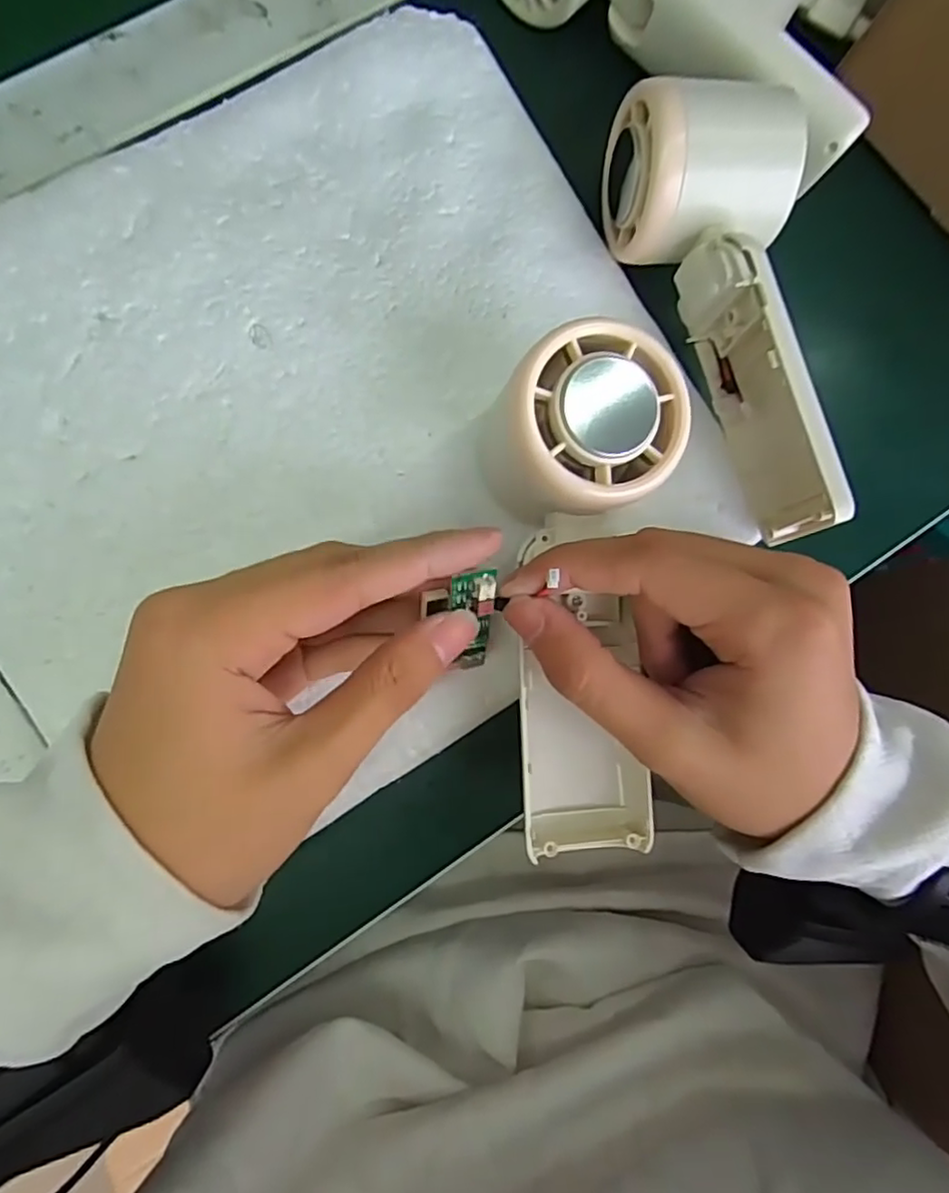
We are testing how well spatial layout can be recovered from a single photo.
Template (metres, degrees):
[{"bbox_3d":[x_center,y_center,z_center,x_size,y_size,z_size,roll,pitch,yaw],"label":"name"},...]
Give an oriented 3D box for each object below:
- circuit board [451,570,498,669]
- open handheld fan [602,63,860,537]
[{"bbox_3d":[0.000,0.008,0.205,0.014,0.037,0.006,-2,41,-6],"label":"circuit board"},{"bbox_3d":[0.102,-0.101,0.231,0.063,0.047,0.158,-25,89,-7],"label":"open handheld fan"}]

